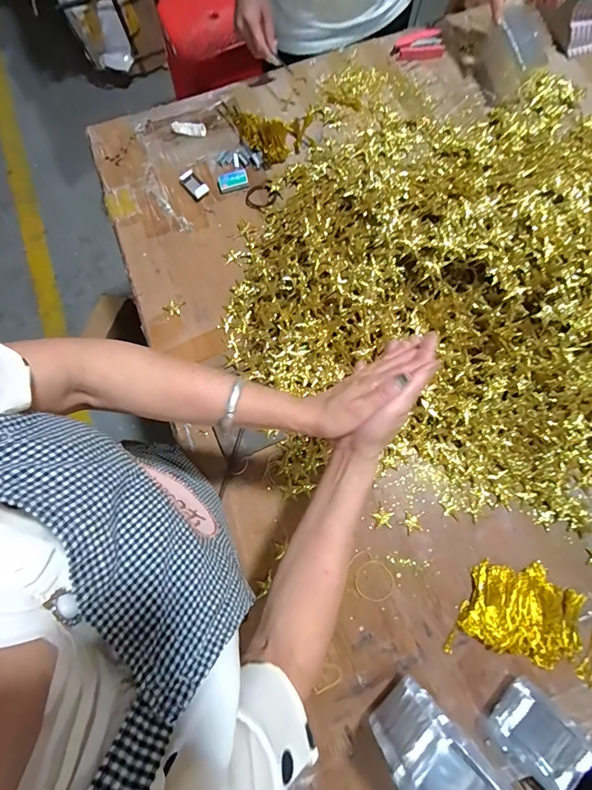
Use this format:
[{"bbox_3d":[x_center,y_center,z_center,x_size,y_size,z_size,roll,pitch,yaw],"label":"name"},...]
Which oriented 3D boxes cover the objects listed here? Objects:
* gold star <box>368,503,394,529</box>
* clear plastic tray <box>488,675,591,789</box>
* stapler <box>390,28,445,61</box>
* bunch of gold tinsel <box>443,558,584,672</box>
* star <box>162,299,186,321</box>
[{"bbox_3d":[0.128,0.184,0.557,0.034,0.004,0.032,40,81,9],"label":"gold star"},{"bbox_3d":[0.300,0.424,0.472,0.086,0.051,0.107,-39,80,-7],"label":"clear plastic tray"},{"bbox_3d":[0.239,-0.691,0.741,0.100,0.015,0.058,-5,77,0],"label":"stapler"},{"bbox_3d":[0.307,0.297,0.515,0.173,0.017,0.122,12,78,4],"label":"bunch of gold tinsel"},{"bbox_3d":[-0.212,-0.146,0.643,0.031,0.005,0.036,17,78,5],"label":"star"}]

